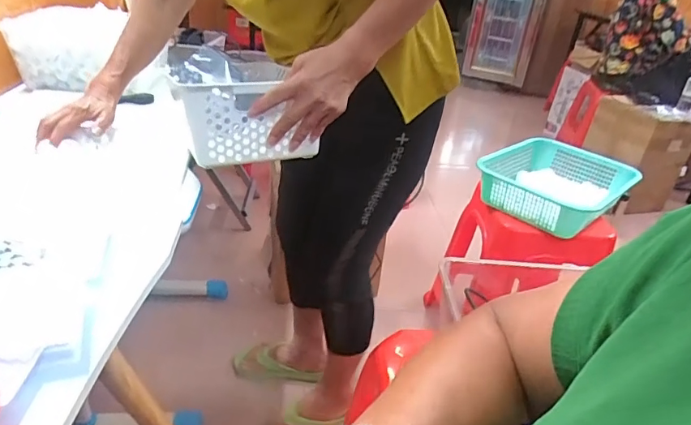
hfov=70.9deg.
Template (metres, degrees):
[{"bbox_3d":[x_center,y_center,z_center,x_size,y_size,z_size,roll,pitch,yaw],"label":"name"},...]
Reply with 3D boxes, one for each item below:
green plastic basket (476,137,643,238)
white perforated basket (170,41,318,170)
[{"bbox_3d":[0.548,-0.063,1.279,0.434,0.133,0.311,-21,40,-39],"label":"green plastic basket"},{"bbox_3d":[-0.170,-0.183,0.756,0.175,0.109,0.295,-6,32,-22],"label":"white perforated basket"}]

